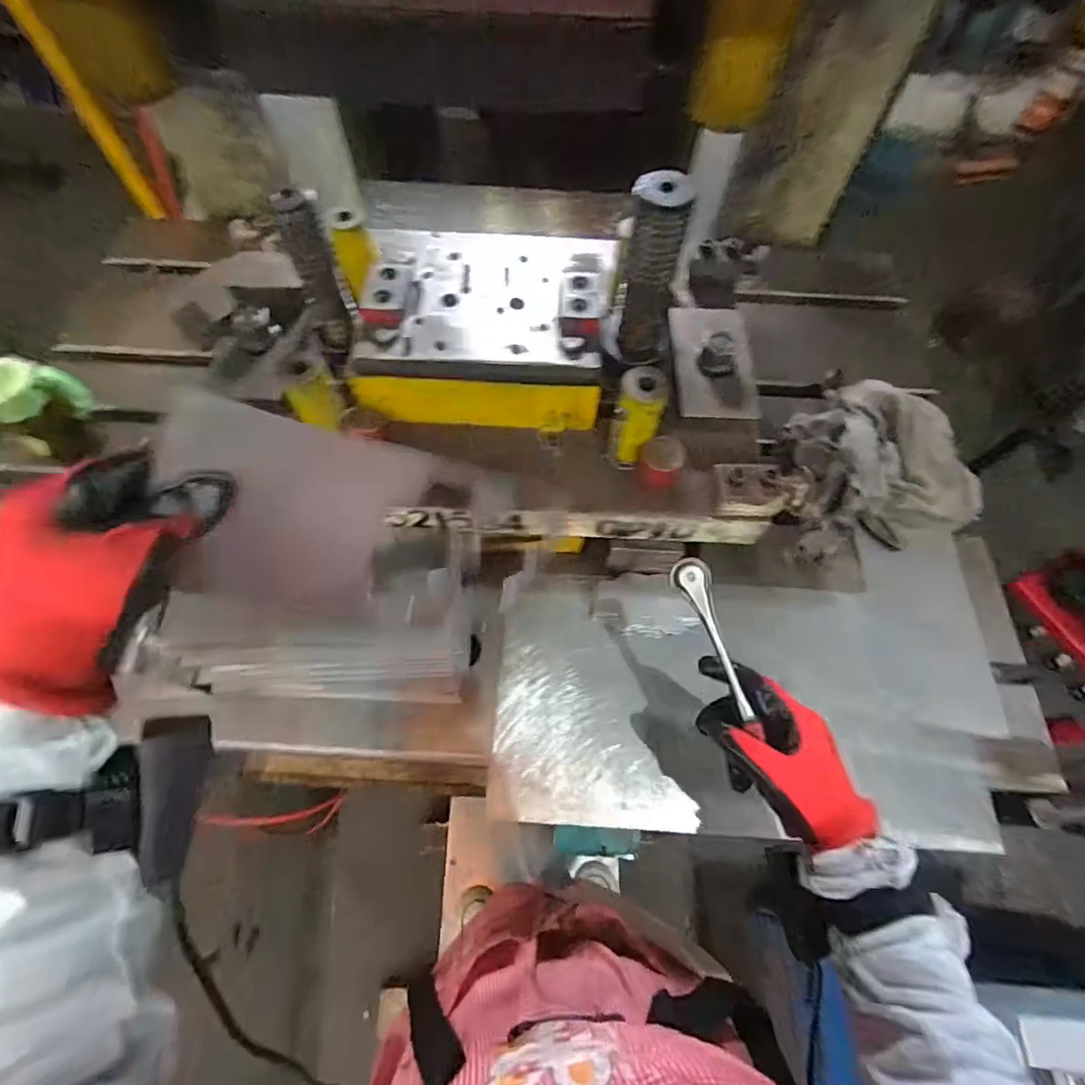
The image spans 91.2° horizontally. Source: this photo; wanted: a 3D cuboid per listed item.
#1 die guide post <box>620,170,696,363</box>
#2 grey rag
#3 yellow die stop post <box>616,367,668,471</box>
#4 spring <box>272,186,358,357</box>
[{"bbox_3d":[0.094,-0.232,0.471,0.053,0.156,0.040,13,65,6],"label":"die guide post"},{"bbox_3d":[0.412,-0.109,0.656,0.182,0.071,0.221,-14,65,-7],"label":"grey rag"},{"bbox_3d":[0.087,-0.113,0.495,0.041,0.092,0.039,16,65,7],"label":"yellow die stop post"},{"bbox_3d":[-0.203,-0.244,0.482,0.039,0.146,0.031,-19,66,-9],"label":"spring"}]

